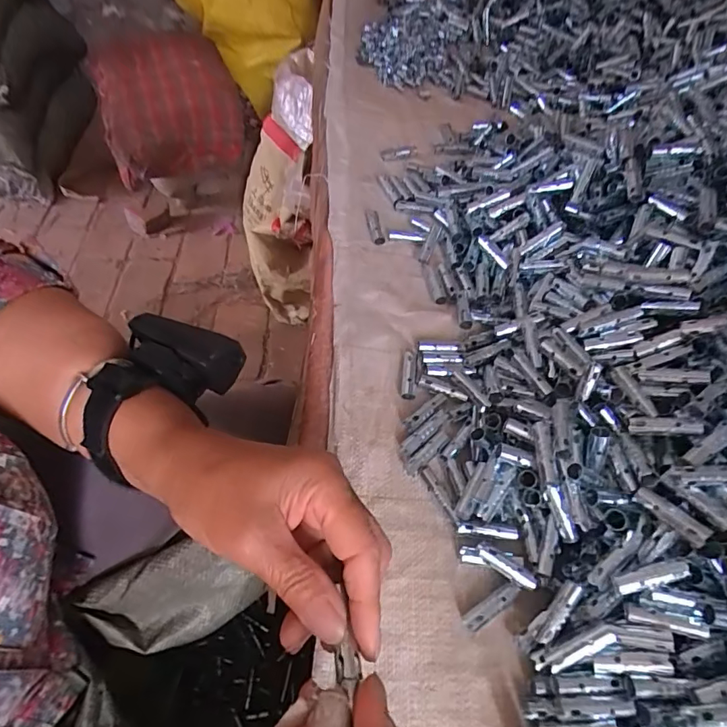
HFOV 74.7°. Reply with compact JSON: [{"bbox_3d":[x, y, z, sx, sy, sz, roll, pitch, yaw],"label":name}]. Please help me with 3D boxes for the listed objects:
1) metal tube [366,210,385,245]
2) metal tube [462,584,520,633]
[{"bbox_3d":[0.011,-0.133,0.466,0.012,0.008,0.044,-8,57,-6],"label":"metal tube"},{"bbox_3d":[0.079,0.149,0.290,0.039,0.006,0.010,-26,61,-17],"label":"metal tube"}]

